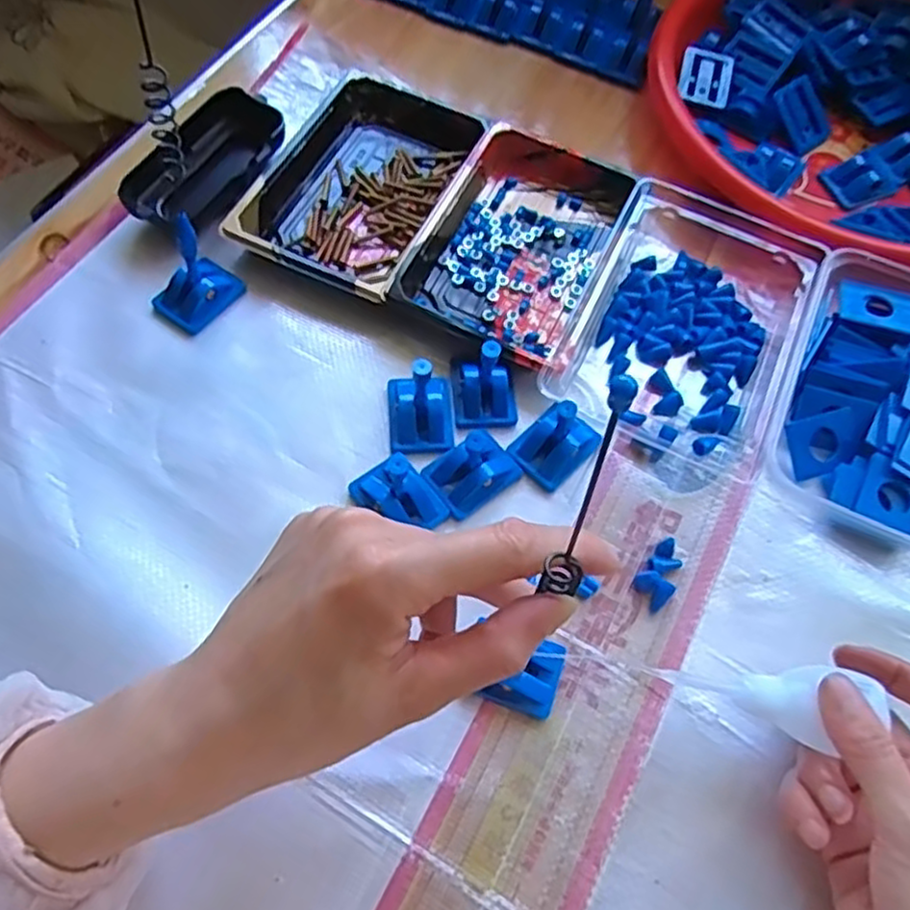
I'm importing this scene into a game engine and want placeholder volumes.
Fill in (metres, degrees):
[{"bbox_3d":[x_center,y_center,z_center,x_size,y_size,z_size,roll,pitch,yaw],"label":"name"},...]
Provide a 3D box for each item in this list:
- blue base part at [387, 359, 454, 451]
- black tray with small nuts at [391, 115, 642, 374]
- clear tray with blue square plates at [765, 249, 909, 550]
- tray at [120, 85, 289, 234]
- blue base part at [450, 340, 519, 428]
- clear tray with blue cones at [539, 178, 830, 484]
[{"bbox_3d":[-0.018,-0.030,0.375,0.034,0.044,0.043,-2,64,-4],"label":"blue base part"},{"bbox_3d":[0.040,-0.130,0.433,0.099,0.025,0.162,25,66,9],"label":"black tray with small nuts"},{"bbox_3d":[0.236,-0.030,0.389,0.114,0.033,0.159,21,65,7],"label":"clear tray with blue square plates"},{"bbox_3d":[-0.149,-0.179,0.447,0.064,0.027,0.101,22,65,8],"label":"tray"},{"bbox_3d":[0.017,-0.044,0.382,0.032,0.043,0.042,-4,65,-5],"label":"blue base part"},{"bbox_3d":[0.134,-0.082,0.412,0.119,0.031,0.166,22,65,7],"label":"clear tray with blue cones"}]

